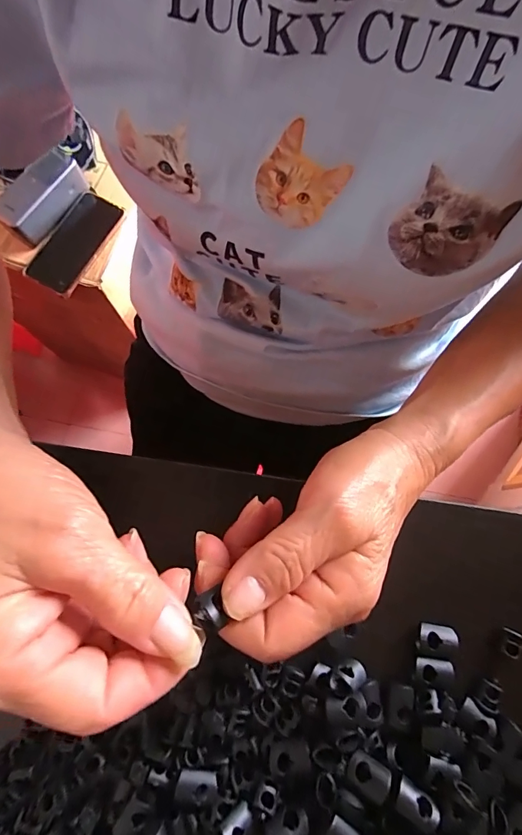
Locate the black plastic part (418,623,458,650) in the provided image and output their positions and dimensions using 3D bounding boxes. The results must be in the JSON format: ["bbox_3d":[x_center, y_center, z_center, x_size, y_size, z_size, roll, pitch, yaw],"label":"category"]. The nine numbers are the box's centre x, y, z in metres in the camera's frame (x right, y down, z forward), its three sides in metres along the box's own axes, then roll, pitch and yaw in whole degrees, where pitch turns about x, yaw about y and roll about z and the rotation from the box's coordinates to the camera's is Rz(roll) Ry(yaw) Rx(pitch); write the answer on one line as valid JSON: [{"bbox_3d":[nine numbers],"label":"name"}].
[{"bbox_3d":[0.094,0.117,0.217,0.018,0.006,0.012,11,75,3],"label":"black plastic part"}]

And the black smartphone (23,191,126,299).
[{"bbox_3d":[-0.259,-0.244,0.569,0.074,0.006,0.153,26,76,7],"label":"black smartphone"}]

